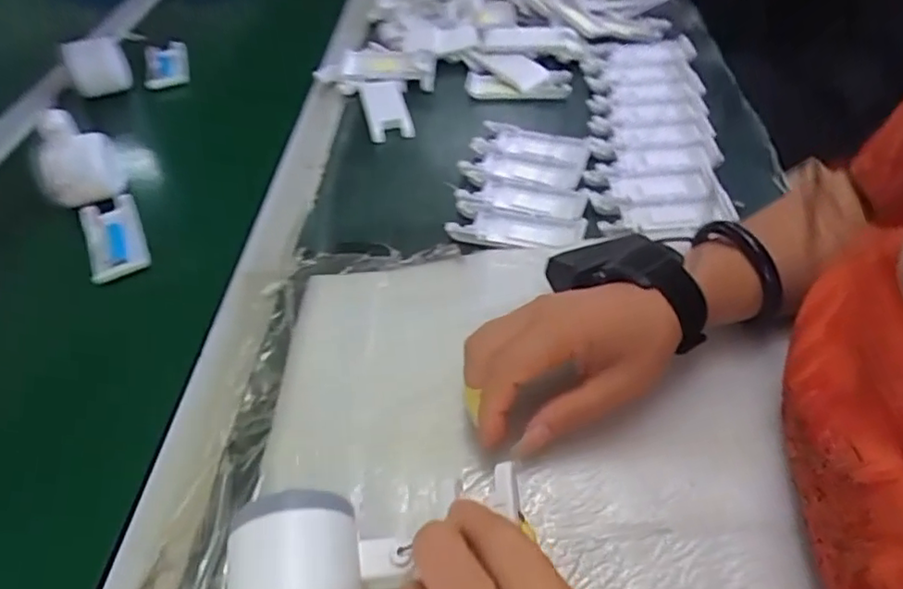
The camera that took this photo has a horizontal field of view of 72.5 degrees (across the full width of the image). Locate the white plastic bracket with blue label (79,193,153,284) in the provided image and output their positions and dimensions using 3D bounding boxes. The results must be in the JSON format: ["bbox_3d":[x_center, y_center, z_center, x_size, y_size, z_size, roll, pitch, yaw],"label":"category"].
[{"bbox_3d":[-0.283,-0.050,0.517,0.045,0.012,0.098,-23,48,-16],"label":"white plastic bracket with blue label"}]

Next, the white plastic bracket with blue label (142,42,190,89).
[{"bbox_3d":[-0.339,-0.272,0.733,0.053,0.019,0.097,-18,47,-11],"label":"white plastic bracket with blue label"}]

